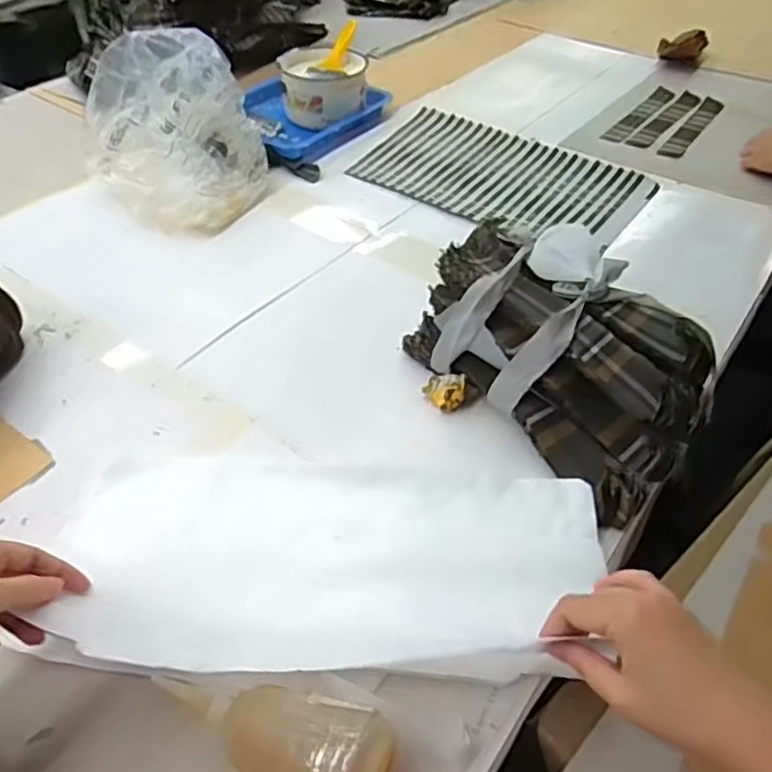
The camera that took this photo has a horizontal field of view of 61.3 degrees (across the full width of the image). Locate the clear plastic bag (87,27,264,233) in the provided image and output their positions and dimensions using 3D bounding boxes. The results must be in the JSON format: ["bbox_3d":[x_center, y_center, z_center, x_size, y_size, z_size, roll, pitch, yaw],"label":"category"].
[{"bbox_3d":[-0.298,-0.350,0.888,0.236,0.175,0.207,5,46,4],"label":"clear plastic bag"}]

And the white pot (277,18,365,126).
[{"bbox_3d":[-0.106,-0.506,1.107,0.144,0.083,0.159,-8,47,-9],"label":"white pot"}]

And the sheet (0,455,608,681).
[{"bbox_3d":[-0.048,0.131,0.499,0.419,0.060,0.204,5,46,3],"label":"sheet"}]

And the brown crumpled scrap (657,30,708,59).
[{"bbox_3d":[0.619,-0.710,1.359,0.093,0.052,0.092,22,49,18],"label":"brown crumpled scrap"}]

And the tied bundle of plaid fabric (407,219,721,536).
[{"bbox_3d":[0.171,-0.043,0.637,0.193,0.112,0.306,-31,54,-28],"label":"tied bundle of plaid fabric"}]

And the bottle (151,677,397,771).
[{"bbox_3d":[-0.078,0.225,0.418,0.161,0.067,0.060,16,48,13],"label":"bottle"}]

